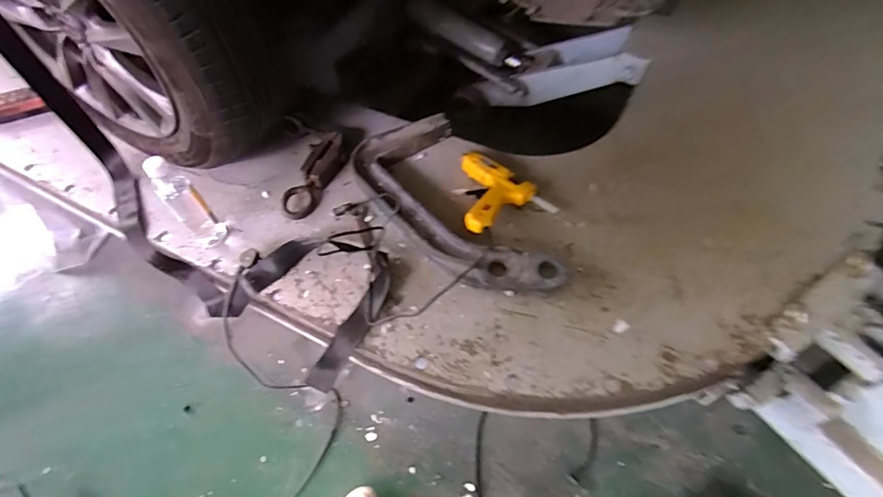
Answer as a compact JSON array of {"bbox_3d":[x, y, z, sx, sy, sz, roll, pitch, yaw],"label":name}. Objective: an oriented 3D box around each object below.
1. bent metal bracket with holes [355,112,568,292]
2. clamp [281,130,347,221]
[{"bbox_3d":[0.007,-0.082,0.937,0.214,0.057,0.501,-28,59,-12],"label":"bent metal bracket with holes"},{"bbox_3d":[-0.264,-0.151,1.014,0.076,0.044,0.208,18,72,17],"label":"clamp"}]

